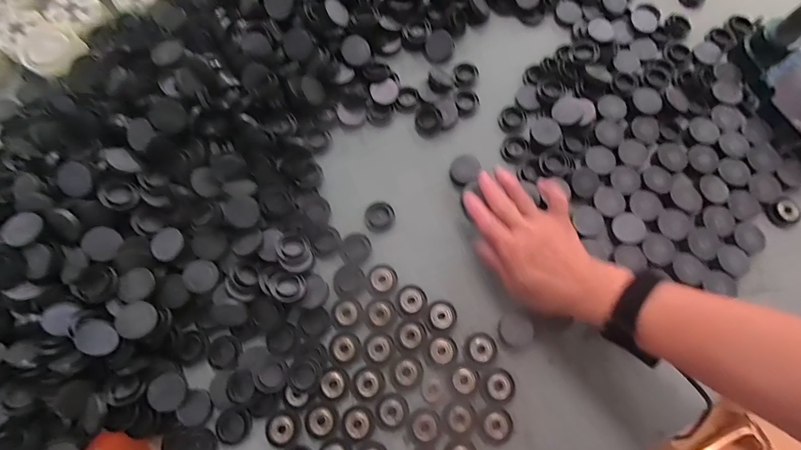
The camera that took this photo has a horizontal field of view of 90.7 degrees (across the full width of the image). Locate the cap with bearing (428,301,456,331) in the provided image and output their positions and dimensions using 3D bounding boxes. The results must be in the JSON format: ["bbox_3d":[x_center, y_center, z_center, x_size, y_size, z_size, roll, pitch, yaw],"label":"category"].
[{"bbox_3d":[0.043,0.091,0.398,0.028,0.009,0.027,0,75,-1],"label":"cap with bearing"}]

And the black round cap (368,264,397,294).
[{"bbox_3d":[-0.018,0.055,0.408,0.028,0.006,0.029,0,75,-1],"label":"black round cap"}]

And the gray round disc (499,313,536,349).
[{"bbox_3d":[0.116,0.106,0.393,0.034,0.010,0.032,0,75,-1],"label":"gray round disc"}]

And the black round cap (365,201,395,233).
[{"bbox_3d":[-0.022,-0.009,0.426,0.033,0.010,0.029,-25,77,-8],"label":"black round cap"}]

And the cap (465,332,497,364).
[{"bbox_3d":[0.081,0.121,0.389,0.028,0.011,0.028,0,75,-1],"label":"cap"}]

